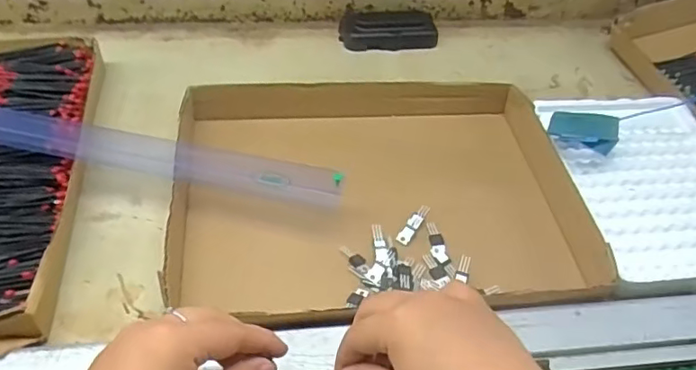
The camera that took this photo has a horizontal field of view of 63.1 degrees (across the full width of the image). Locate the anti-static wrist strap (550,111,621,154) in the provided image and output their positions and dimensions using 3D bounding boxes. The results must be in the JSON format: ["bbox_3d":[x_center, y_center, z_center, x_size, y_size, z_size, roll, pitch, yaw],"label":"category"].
[{"bbox_3d":[0.201,-0.046,0.488,0.056,0.046,0.019,11,44,9],"label":"anti-static wrist strap"}]

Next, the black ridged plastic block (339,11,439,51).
[{"bbox_3d":[0.046,-0.171,0.622,0.105,0.030,0.043,-6,44,-8],"label":"black ridged plastic block"}]

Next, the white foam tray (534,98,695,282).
[{"bbox_3d":[0.261,-0.006,0.475,0.152,0.023,0.190,-6,49,-7],"label":"white foam tray"}]

